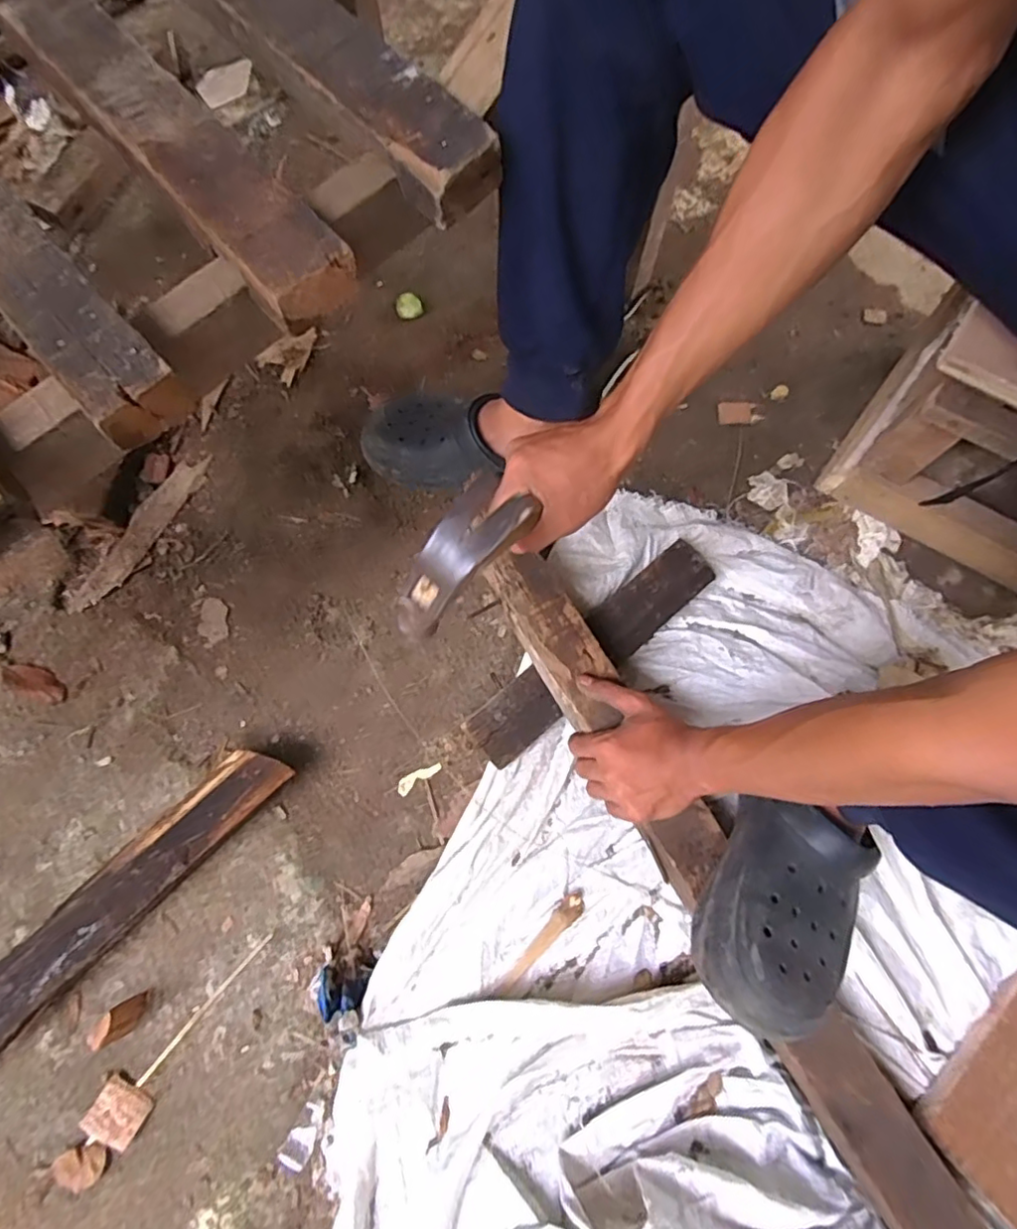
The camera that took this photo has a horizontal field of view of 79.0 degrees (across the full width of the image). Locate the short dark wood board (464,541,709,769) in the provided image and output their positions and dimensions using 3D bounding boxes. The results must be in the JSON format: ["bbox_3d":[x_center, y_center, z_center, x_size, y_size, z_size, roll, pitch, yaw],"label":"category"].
[{"bbox_3d":[0.088,0.035,0.647,0.310,0.018,0.060,-39,83,-12],"label":"short dark wood board"}]

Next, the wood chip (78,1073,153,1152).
[{"bbox_3d":[-0.345,0.440,0.543,0.048,0.009,0.046,27,75,8],"label":"wood chip"}]

